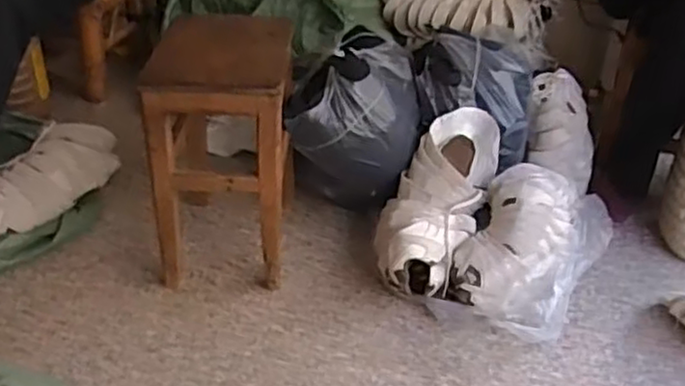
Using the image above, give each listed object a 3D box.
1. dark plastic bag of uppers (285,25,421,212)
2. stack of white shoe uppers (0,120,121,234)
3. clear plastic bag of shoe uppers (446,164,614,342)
[{"bbox_3d":[0.027,-0.136,1.466,0.251,0.317,0.282,5,32,3],"label":"dark plastic bag of uppers"},{"bbox_3d":[-0.601,-0.050,1.428,0.155,0.117,0.372,12,33,14],"label":"stack of white shoe uppers"},{"bbox_3d":[0.371,0.092,1.348,0.224,0.177,0.406,19,36,23],"label":"clear plastic bag of shoe uppers"}]

